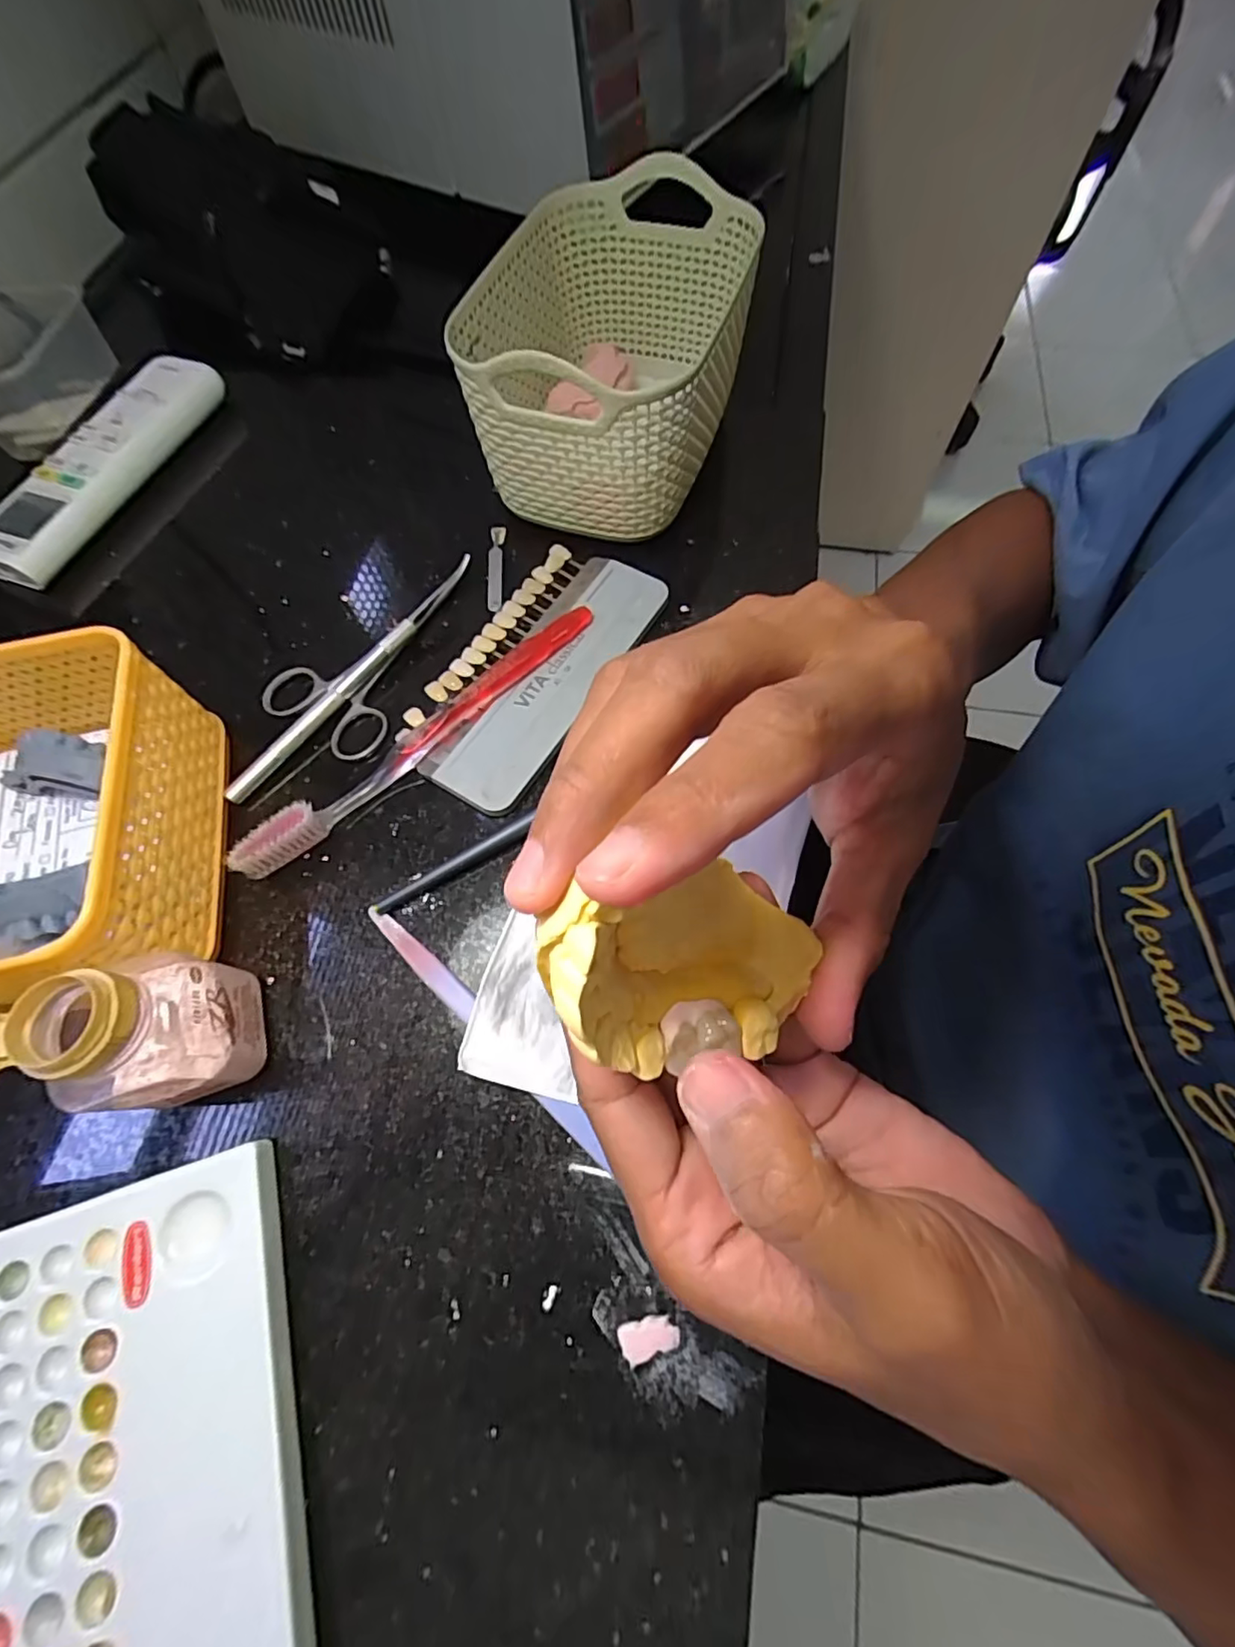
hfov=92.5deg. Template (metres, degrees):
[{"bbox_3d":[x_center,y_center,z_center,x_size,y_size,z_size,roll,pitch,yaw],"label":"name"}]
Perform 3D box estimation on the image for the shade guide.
[{"bbox_3d":[-0.039,-0.074,0.284,0.067,0.014,0.145,30,69,13],"label":"shade guide"}]

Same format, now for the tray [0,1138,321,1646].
[{"bbox_3d":[-0.142,0.189,0.170,0.095,0.009,0.150,-17,66,-8],"label":"tray"}]

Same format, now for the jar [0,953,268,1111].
[{"bbox_3d":[-0.165,0.067,0.191,0.069,0.072,0.045,-5,65,-2],"label":"jar"}]

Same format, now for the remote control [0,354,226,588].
[{"bbox_3d":[-0.298,-0.210,0.343,0.044,0.022,0.175,18,67,8],"label":"remote control"}]

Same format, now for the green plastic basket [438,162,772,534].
[{"bbox_3d":[-0.004,-0.235,0.309,0.113,0.096,0.168,18,67,8],"label":"green plastic basket"}]

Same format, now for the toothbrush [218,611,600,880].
[{"bbox_3d":[-0.083,-0.040,0.266,0.186,0.020,0.013,-41,71,-17],"label":"toothbrush"}]

